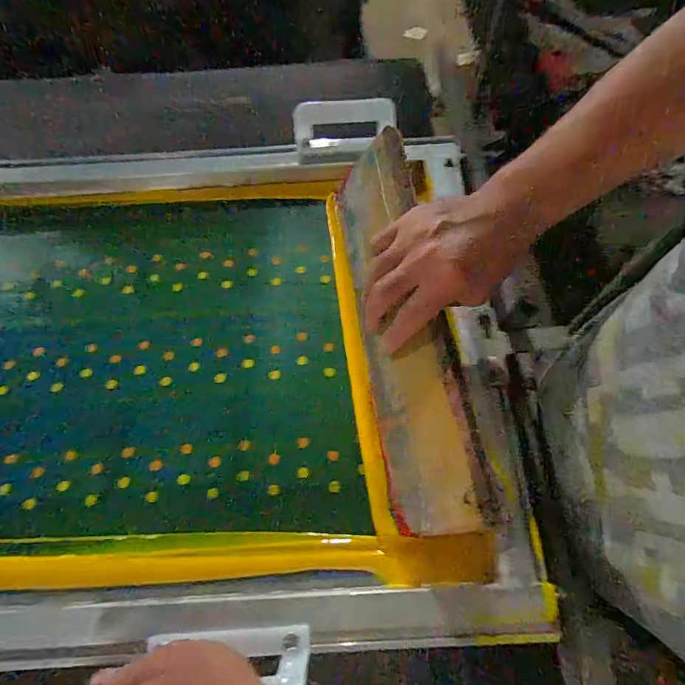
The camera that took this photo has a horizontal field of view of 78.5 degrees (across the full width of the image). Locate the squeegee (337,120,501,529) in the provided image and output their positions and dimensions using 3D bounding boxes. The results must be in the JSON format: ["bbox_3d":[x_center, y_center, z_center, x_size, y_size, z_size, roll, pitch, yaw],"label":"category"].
[{"bbox_3d":[0.053,-0.034,0.398,0.027,0.102,0.392,16,57,-40],"label":"squeegee"}]

